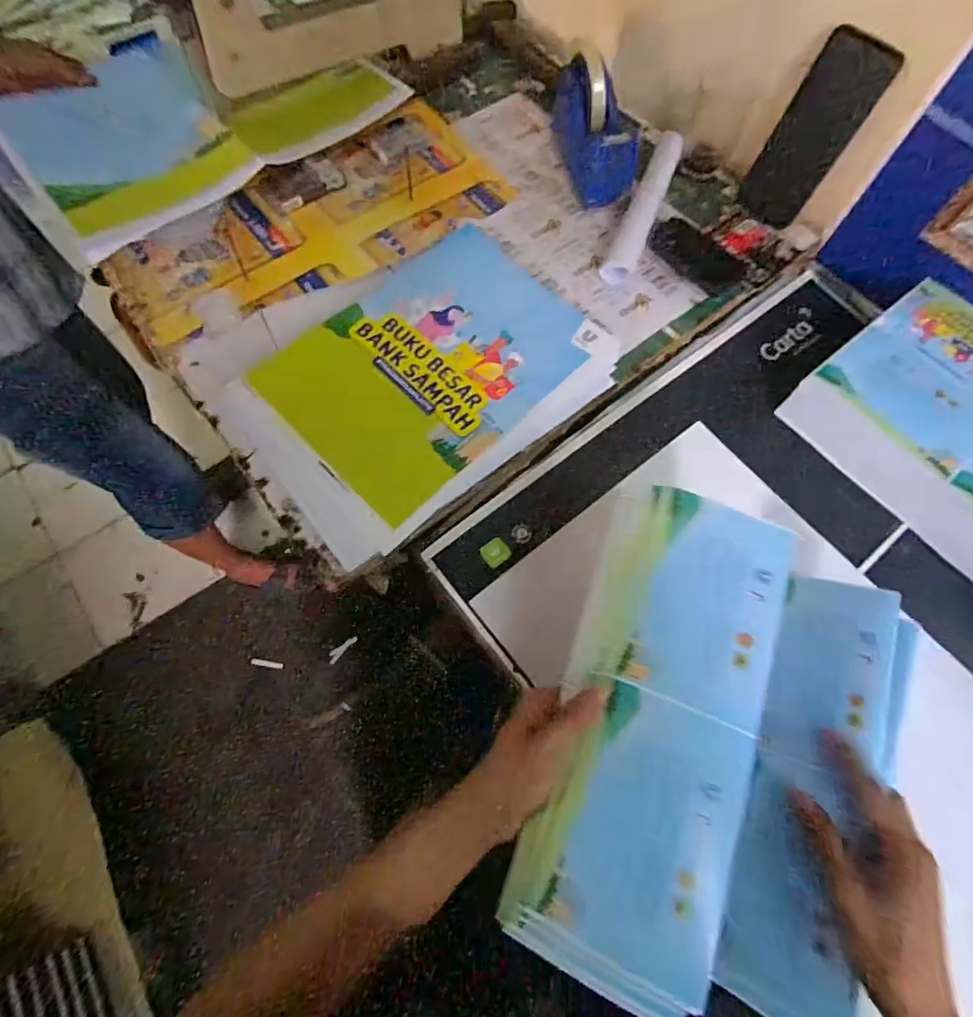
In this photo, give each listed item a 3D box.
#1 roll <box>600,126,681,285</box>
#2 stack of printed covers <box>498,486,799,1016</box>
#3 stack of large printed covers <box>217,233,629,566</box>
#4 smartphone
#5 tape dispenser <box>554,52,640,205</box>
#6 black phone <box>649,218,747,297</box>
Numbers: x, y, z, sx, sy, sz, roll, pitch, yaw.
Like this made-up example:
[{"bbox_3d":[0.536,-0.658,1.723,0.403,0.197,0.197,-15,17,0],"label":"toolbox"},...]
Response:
[{"bbox_3d":[0.188,-0.358,0.602,0.035,0.029,0.229,23,68,7],"label":"roll"},{"bbox_3d":[0.122,0.142,0.354,0.133,0.027,0.320,18,74,5],"label":"stack of printed covers"},{"bbox_3d":[-0.055,-0.142,0.526,0.365,0.033,0.252,-39,74,-17],"label":"stack of large printed covers"},{"bbox_3d":[0.368,-0.423,0.582,0.080,0.176,0.006,41,62,13],"label":"smartphone"},{"bbox_3d":[0.131,-0.463,0.617,0.069,0.098,0.160,-12,68,-7],"label":"tape dispenser"},{"bbox_3d":[0.245,-0.300,0.598,0.114,0.012,0.059,41,71,14],"label":"black phone"}]

